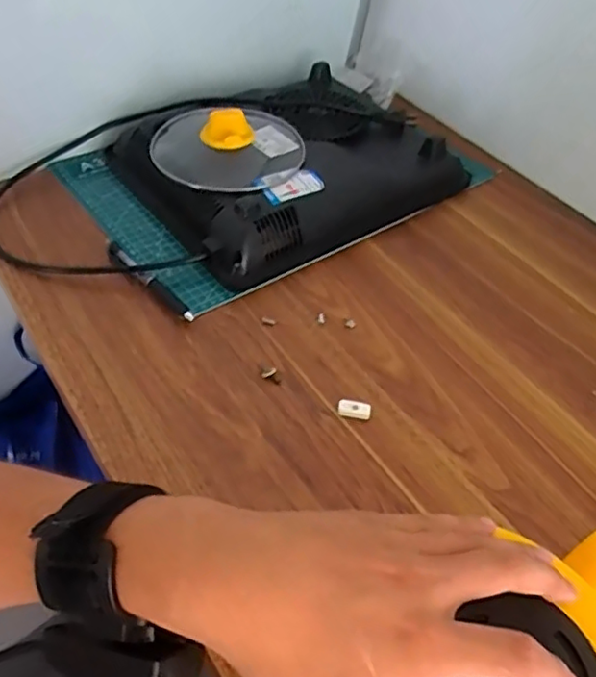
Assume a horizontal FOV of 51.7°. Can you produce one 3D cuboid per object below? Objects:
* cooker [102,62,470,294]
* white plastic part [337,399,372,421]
[{"bbox_3d":[-0.009,-0.212,0.714,0.344,0.060,0.269,-27,57,-27],"label":"cooker"},{"bbox_3d":[0.047,0.059,0.507,0.027,0.010,0.013,13,48,5],"label":"white plastic part"}]

